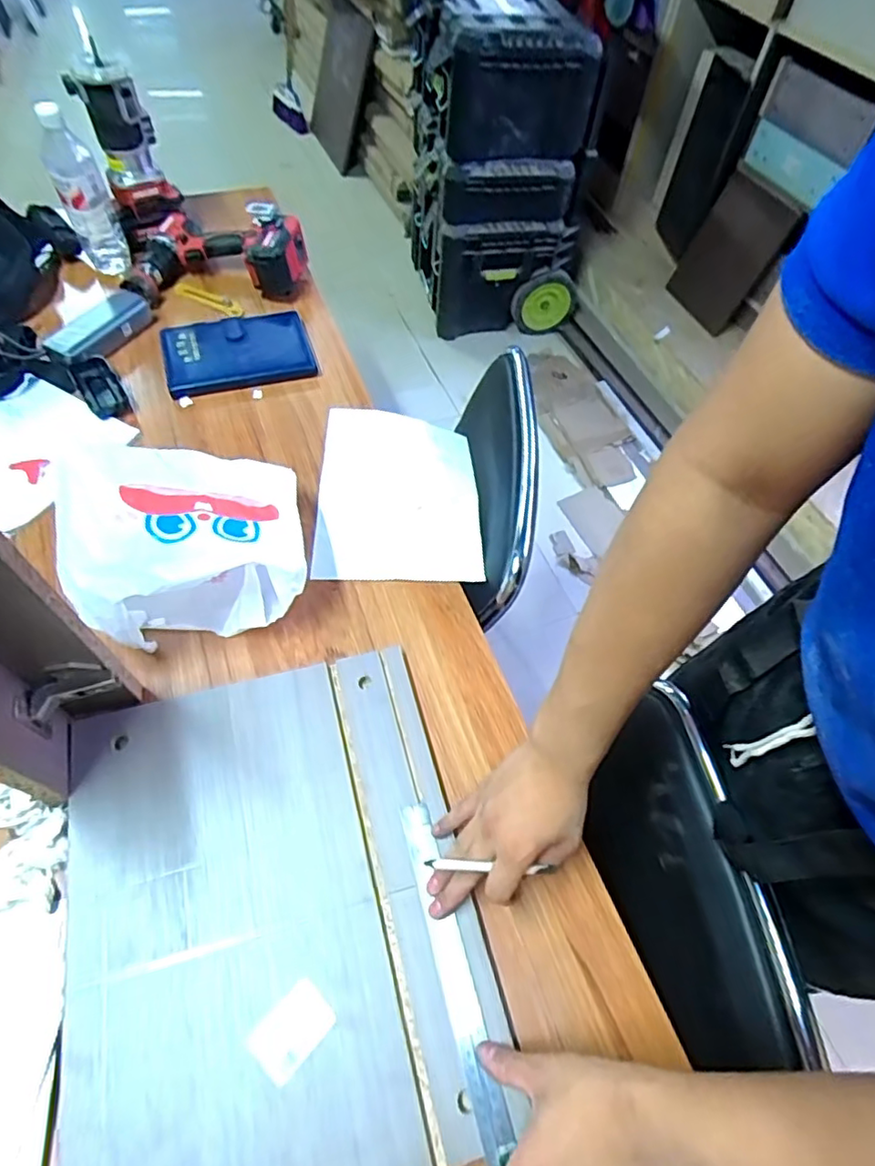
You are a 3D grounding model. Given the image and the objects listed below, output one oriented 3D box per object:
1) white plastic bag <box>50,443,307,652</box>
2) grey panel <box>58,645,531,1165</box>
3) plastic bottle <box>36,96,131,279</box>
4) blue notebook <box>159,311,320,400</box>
[{"bbox_3d":[-0.261,-0.057,0.640,0.220,0.138,0.211,-10,60,-10],"label":"white plastic bag"},{"bbox_3d":[-0.142,0.274,0.512,0.326,0.015,0.410,-11,60,-11],"label":"grey panel"},{"bbox_3d":[-0.537,-0.592,0.896,0.067,0.233,0.072,-24,62,-18],"label":"plastic bottle"},{"bbox_3d":[-0.300,-0.350,0.891,0.211,0.021,0.142,-16,61,-13],"label":"blue notebook"}]

